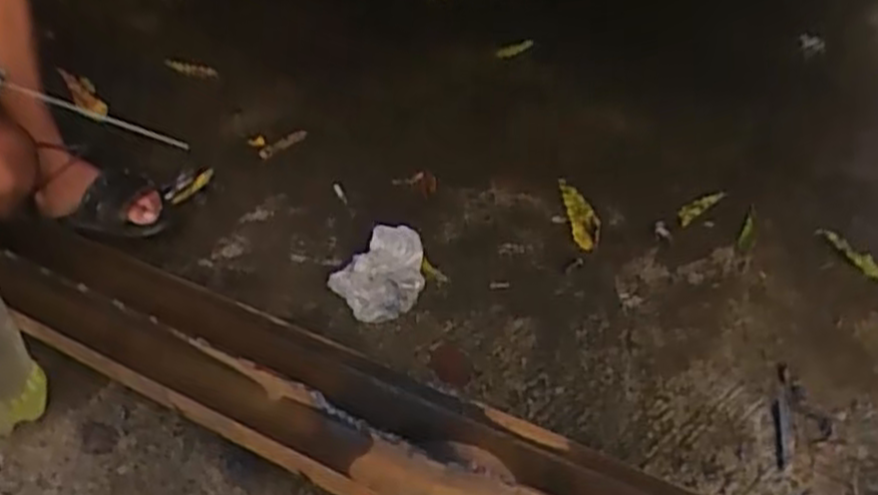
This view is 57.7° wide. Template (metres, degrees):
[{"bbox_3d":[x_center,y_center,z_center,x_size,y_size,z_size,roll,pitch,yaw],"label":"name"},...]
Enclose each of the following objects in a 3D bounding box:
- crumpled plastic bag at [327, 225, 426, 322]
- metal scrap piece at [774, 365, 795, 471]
[{"bbox_3d":[-0.087,0.033,1.092,0.131,0.088,0.095,-5,41,-1],"label":"crumpled plastic bag"},{"bbox_3d":[0.401,0.194,0.927,0.021,0.007,0.152,6,41,13],"label":"metal scrap piece"}]

